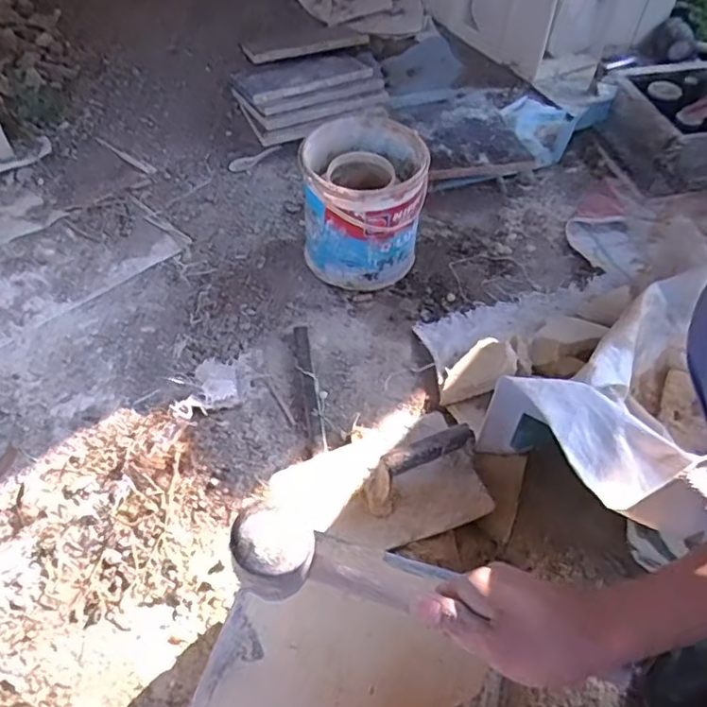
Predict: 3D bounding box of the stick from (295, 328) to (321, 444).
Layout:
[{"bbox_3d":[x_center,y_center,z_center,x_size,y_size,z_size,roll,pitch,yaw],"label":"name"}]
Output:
[{"bbox_3d":[-0.061,0.037,0.817,0.019,0.015,0.194,-8,51,-5],"label":"stick"}]

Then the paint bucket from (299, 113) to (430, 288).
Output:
[{"bbox_3d":[0.013,-0.222,0.912,0.171,0.202,0.166,-1,51,1],"label":"paint bucket"}]

